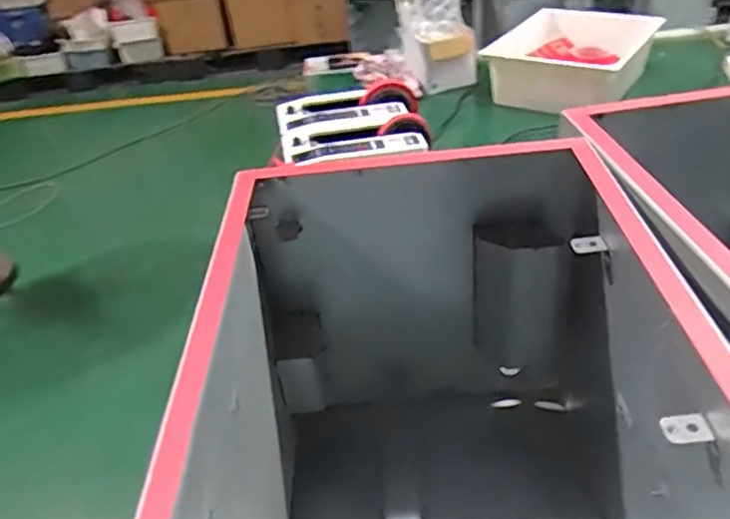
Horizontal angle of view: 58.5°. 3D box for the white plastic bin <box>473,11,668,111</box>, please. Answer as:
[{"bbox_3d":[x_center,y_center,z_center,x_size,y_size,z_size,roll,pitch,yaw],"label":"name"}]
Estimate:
[{"bbox_3d":[0.429,-0.438,1.414,0.309,0.115,0.319,20,44,33],"label":"white plastic bin"}]

